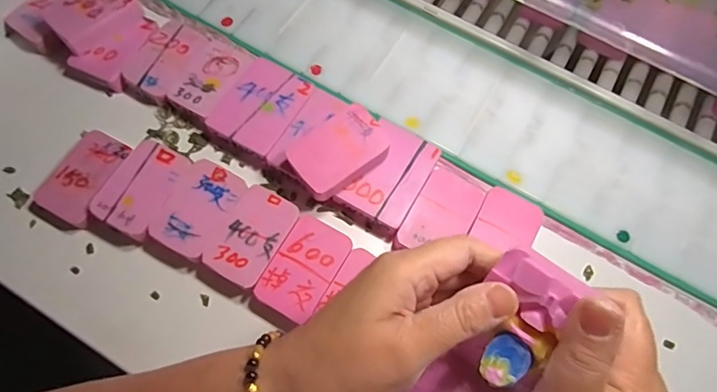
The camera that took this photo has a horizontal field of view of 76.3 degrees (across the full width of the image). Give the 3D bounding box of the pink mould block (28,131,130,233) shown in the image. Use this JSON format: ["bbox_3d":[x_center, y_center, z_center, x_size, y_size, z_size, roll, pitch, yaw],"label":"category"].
[{"bbox_3d":[-0.213,-0.012,0.353,0.049,0.013,0.077,26,71,7],"label":"pink mould block"}]

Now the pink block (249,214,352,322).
[{"bbox_3d":[-0.039,0.054,0.336,0.044,0.019,0.071,29,72,8],"label":"pink block"}]

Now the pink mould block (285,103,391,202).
[{"bbox_3d":[-0.016,-0.033,0.349,0.073,0.022,0.047,-39,76,-14],"label":"pink mould block"}]

